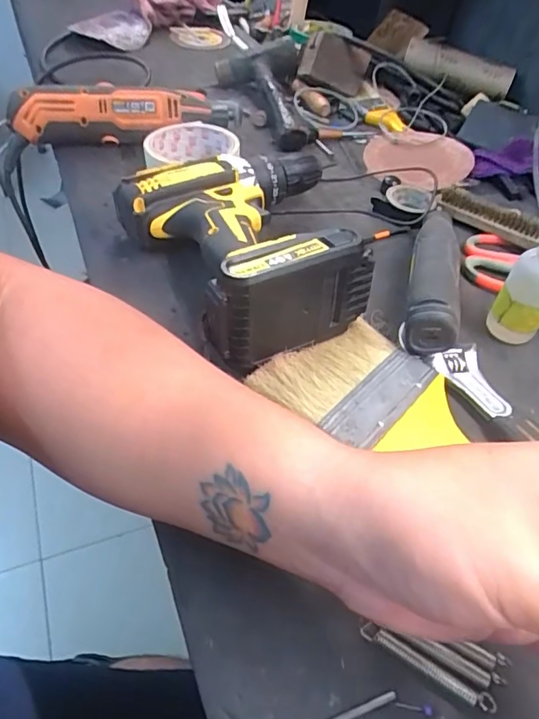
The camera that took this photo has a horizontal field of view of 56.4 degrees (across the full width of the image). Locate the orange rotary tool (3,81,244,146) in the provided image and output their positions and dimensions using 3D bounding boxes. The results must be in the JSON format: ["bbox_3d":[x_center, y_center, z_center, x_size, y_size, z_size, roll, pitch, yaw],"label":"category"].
[{"bbox_3d":[-0.148,-0.259,0.534,0.238,0.047,0.051,-7,50,-12],"label":"orange rotary tool"}]

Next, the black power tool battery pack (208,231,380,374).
[{"bbox_3d":[0.013,-0.041,0.332,0.110,0.071,0.037,-24,55,-24],"label":"black power tool battery pack"}]

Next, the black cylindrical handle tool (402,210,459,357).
[{"bbox_3d":[0.128,-0.071,0.398,0.039,0.046,0.167,13,49,5],"label":"black cylindrical handle tool"}]

